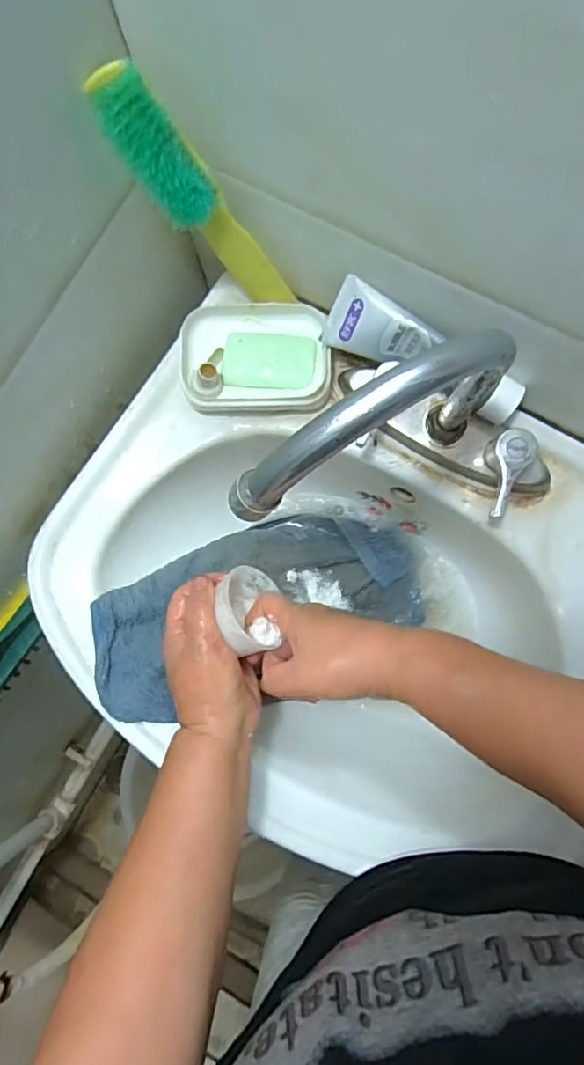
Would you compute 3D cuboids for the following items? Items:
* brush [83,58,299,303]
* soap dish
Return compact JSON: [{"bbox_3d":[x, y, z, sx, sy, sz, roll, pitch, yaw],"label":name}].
[{"bbox_3d":[-0.058,-0.212,0.372,0.030,0.186,0.031,23,87,31],"label":"brush"},{"bbox_3d":[-0.029,-0.140,0.460,0.119,0.042,0.082,-2,81,3],"label":"soap dish"}]

